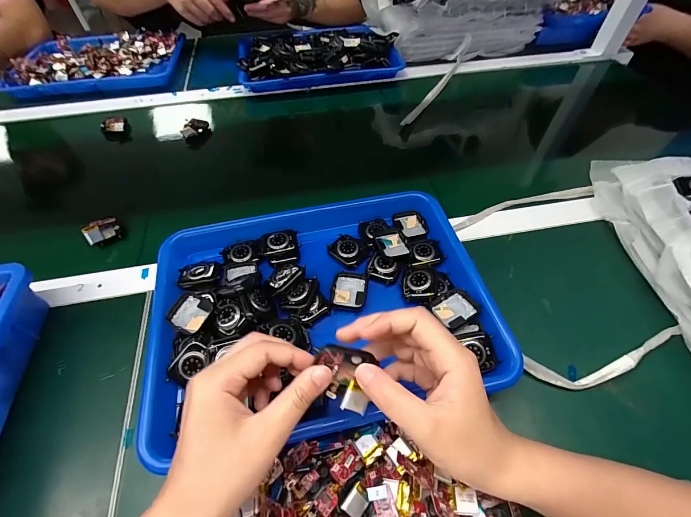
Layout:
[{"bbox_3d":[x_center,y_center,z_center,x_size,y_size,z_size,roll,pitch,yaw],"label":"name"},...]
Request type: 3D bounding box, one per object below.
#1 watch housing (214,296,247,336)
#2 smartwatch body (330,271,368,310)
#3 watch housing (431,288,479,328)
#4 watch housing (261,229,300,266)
[{"bbox_3d":[-0.111,0.053,0.323,0.029,0.010,0.040,-14,54,-10],"label":"watch housing"},{"bbox_3d":[0.004,0.034,0.360,0.037,0.008,0.040,5,53,4],"label":"smartwatch body"},{"bbox_3d":[0.110,0.049,0.338,0.038,0.009,0.035,-27,57,-19],"label":"watch housing"},{"bbox_3d":[-0.074,-0.016,0.387,0.042,0.010,0.048,-14,54,-10],"label":"watch housing"}]

